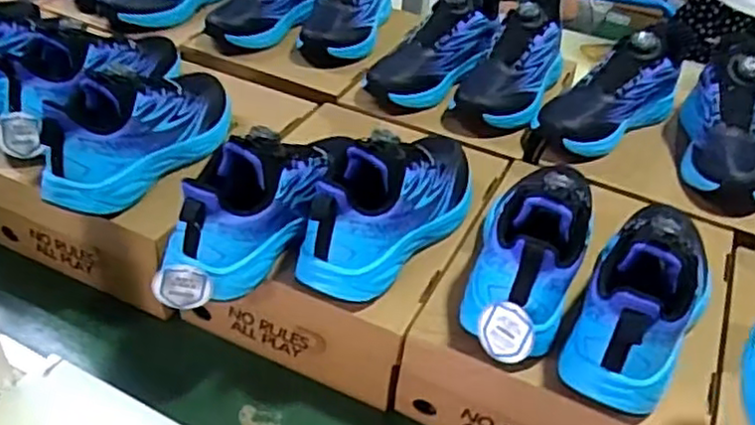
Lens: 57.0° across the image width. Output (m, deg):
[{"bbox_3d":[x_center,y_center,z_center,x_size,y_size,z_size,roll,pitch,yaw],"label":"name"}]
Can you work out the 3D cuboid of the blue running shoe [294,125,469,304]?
[{"bbox_3d":[0.021,-0.023,0.666,0.084,0.112,0.233,20,38,22],"label":"blue running shoe"}]

